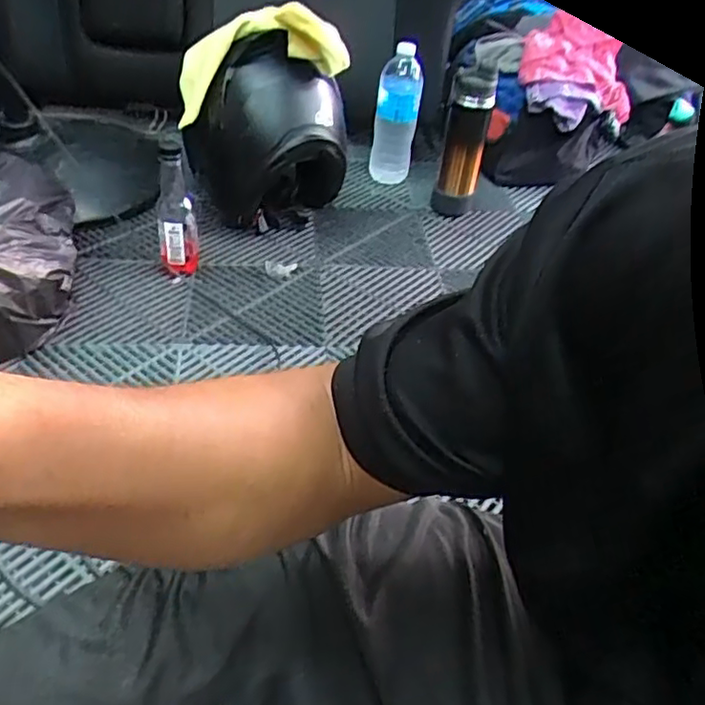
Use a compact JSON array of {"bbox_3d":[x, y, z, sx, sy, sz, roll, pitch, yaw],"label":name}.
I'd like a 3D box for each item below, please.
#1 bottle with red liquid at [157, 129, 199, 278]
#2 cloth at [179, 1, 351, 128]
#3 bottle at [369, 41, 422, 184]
[{"bbox_3d":[-0.253,-0.207,0.921,0.054,0.213,0.057,-3,41,-11],"label":"bottle with red liquid"},{"bbox_3d":[-0.145,-0.438,0.961,0.261,0.114,0.054,-16,43,6],"label":"cloth"},{"bbox_3d":[0.082,-0.443,1.215,0.079,0.238,0.063,5,42,-2],"label":"bottle"}]

